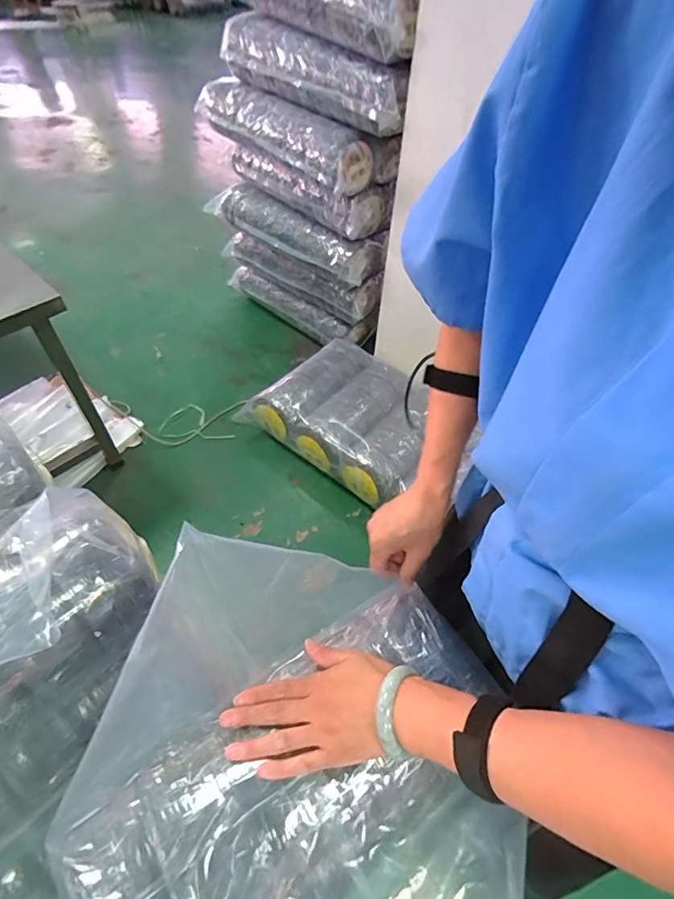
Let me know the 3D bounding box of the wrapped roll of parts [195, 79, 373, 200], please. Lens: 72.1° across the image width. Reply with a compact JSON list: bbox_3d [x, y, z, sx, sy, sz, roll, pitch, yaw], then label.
[{"bbox_3d":[-0.204,-1.060,1.531,0.740,0.148,0.164,39,59,25],"label":"wrapped roll of parts"}]

